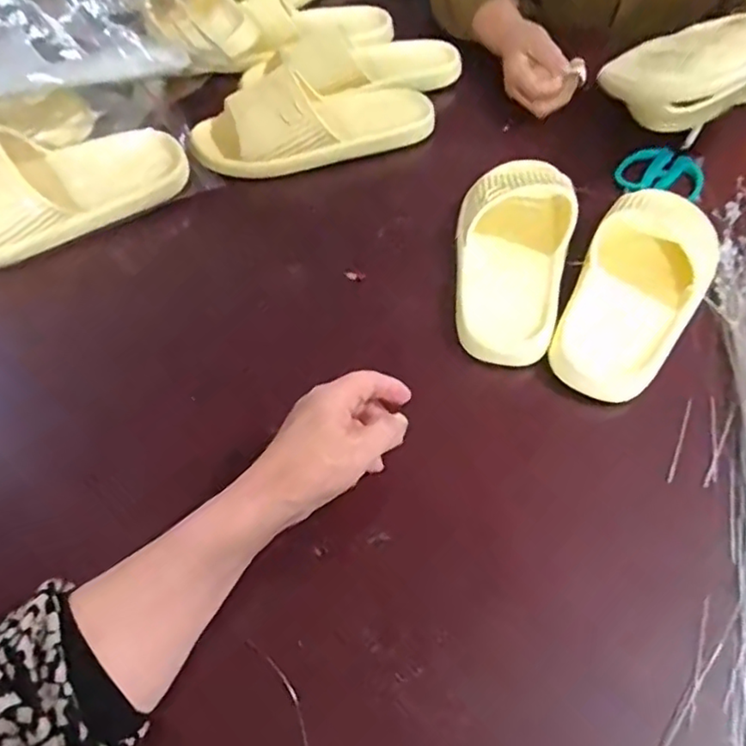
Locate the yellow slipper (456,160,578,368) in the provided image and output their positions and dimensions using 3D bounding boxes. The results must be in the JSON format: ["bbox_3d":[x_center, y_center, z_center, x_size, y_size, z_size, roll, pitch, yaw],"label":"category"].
[{"bbox_3d":[0.124,-0.112,0.549,0.097,0.047,0.222,9,65,8],"label":"yellow slipper"}]

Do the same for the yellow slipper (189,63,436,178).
[{"bbox_3d":[-0.064,-0.285,0.676,0.266,0.062,0.109,-18,53,-13],"label":"yellow slipper"}]

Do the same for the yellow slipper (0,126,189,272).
[{"bbox_3d":[-0.314,-0.179,0.586,0.262,0.077,0.094,-25,55,-18],"label":"yellow slipper"}]

